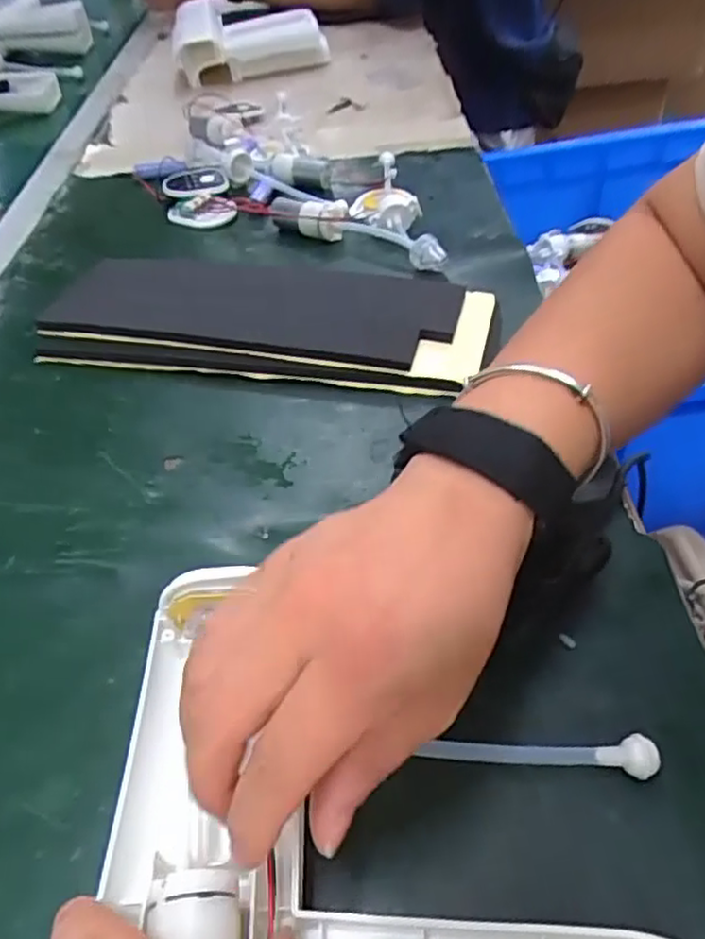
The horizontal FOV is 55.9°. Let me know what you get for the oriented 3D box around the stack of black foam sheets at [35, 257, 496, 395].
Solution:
[{"bbox_3d":[-0.059,-0.101,0.443,0.289,0.021,0.104,5,47,11],"label":"stack of black foam sheets"}]

